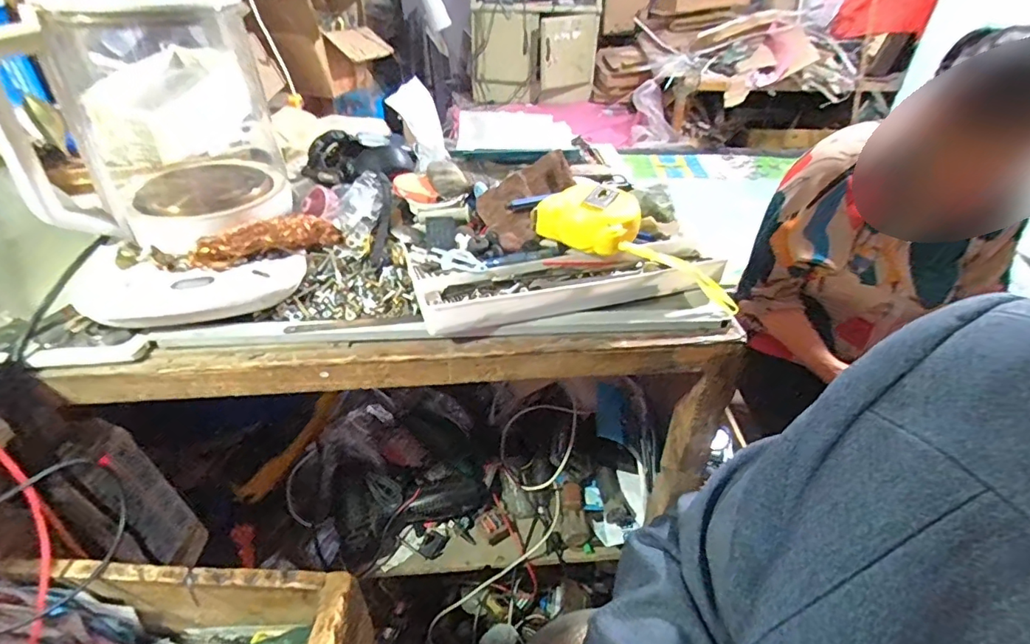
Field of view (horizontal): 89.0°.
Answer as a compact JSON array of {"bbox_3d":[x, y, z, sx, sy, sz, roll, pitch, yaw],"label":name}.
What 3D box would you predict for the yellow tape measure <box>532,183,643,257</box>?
[{"bbox_3d":[0.067,-0.095,0.466,0.084,0.040,0.060,23,43,24],"label":"yellow tape measure"}]

